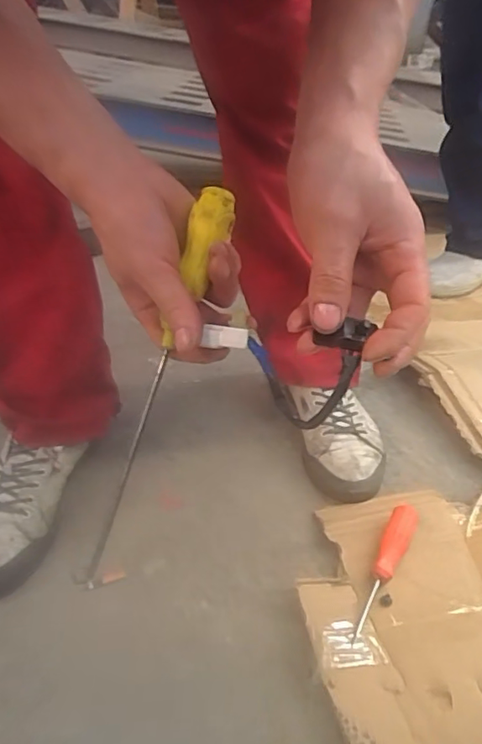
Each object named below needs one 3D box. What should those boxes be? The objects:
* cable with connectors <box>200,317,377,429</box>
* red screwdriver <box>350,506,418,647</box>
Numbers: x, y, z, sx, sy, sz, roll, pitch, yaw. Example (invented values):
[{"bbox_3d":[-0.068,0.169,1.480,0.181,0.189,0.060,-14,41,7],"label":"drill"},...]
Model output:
[{"bbox_3d":[0.022,-0.006,0.359,0.105,0.082,0.025,19,39,18],"label":"cable with connectors"},{"bbox_3d":[0.148,0.204,0.563,0.028,0.027,0.164,20,38,22],"label":"red screwdriver"}]

